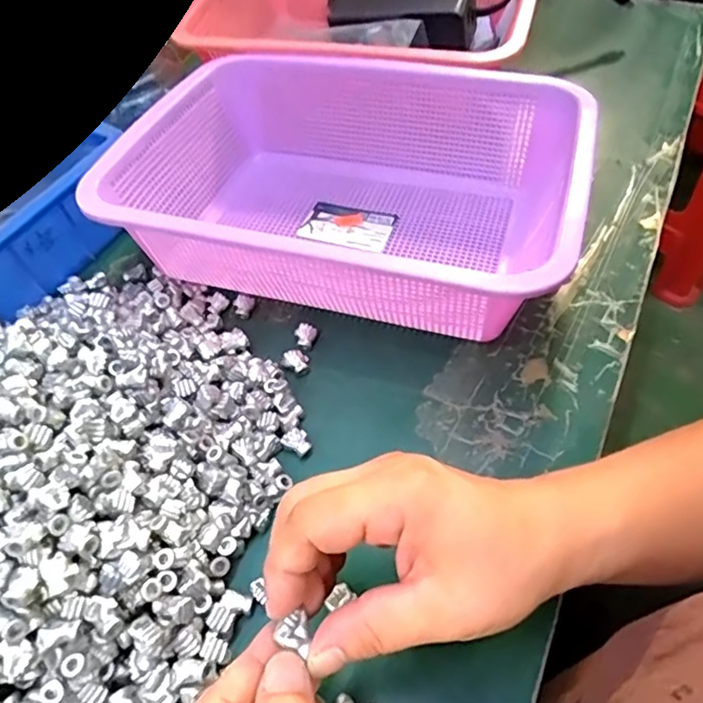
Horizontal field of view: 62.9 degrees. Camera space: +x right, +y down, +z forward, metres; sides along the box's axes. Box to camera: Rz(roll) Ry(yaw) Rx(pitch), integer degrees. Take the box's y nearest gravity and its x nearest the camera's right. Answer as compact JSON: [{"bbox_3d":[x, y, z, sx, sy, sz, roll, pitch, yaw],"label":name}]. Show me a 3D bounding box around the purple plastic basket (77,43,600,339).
[{"bbox_3d":[0.000,-0.114,0.404,0.304,0.092,0.226,18,57,17],"label":"purple plastic basket"}]

